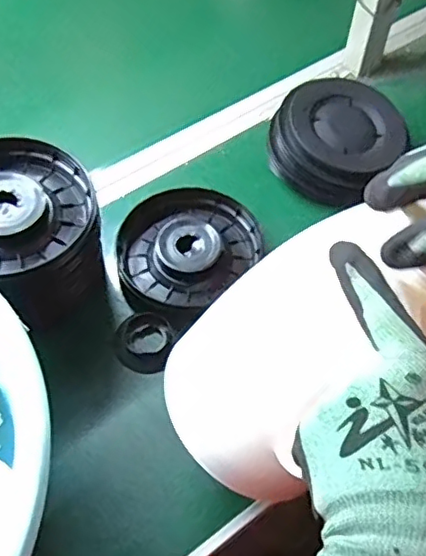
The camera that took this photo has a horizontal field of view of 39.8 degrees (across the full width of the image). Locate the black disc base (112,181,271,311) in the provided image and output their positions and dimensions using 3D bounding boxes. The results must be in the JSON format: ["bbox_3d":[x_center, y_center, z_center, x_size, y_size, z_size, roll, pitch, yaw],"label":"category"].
[{"bbox_3d":[-0.030,-0.037,0.593,0.130,0.030,0.136,1,57,-2],"label":"black disc base"}]

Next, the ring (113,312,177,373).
[{"bbox_3d":[-0.064,0.058,0.541,0.055,0.013,0.054,1,57,-2],"label":"ring"}]

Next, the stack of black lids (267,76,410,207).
[{"bbox_3d":[0.136,-0.150,0.649,0.138,0.075,0.143,35,62,18],"label":"stack of black lids"}]

